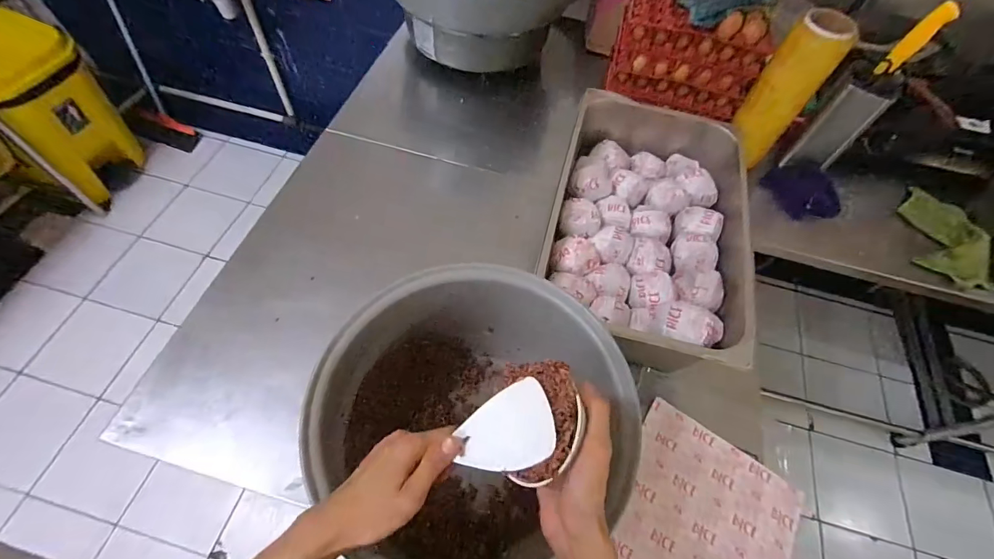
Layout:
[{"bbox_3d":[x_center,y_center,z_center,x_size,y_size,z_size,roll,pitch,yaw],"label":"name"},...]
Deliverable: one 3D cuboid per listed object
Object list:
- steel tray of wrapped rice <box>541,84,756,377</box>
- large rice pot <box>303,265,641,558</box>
[{"bbox_3d":[0.280,-0.124,0.789,0.308,0.112,0.556,16,60,5],"label":"steel tray of wrapped rice"},{"bbox_3d":[-0.030,0.176,0.560,0.346,0.228,0.350,2,60,-3],"label":"large rice pot"}]

